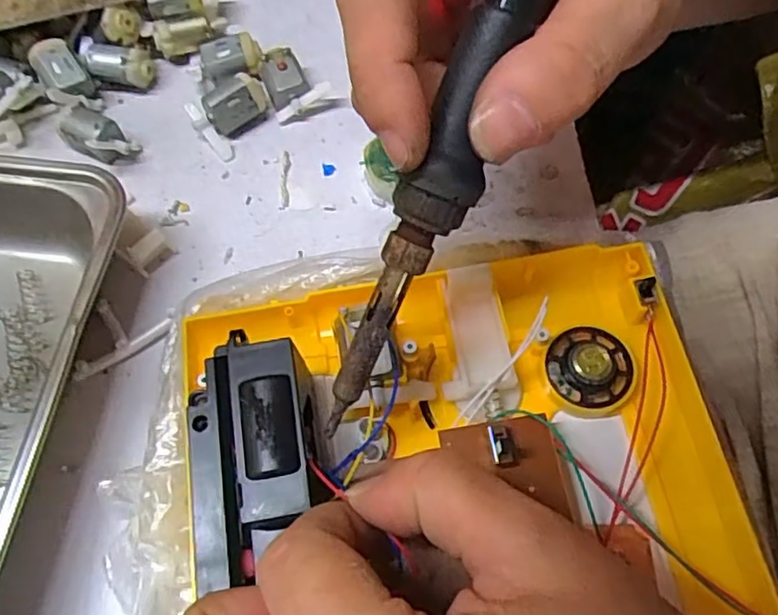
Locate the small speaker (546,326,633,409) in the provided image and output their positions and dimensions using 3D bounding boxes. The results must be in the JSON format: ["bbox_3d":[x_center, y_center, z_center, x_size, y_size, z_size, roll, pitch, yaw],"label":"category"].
[{"bbox_3d":[0.067,0.018,0.216,0.027,0.009,0.028,0,64,-1],"label":"small speaker"}]

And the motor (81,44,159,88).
[{"bbox_3d":[-0.128,-0.114,0.311,0.031,0.018,0.015,-2,64,-3],"label":"motor"}]

